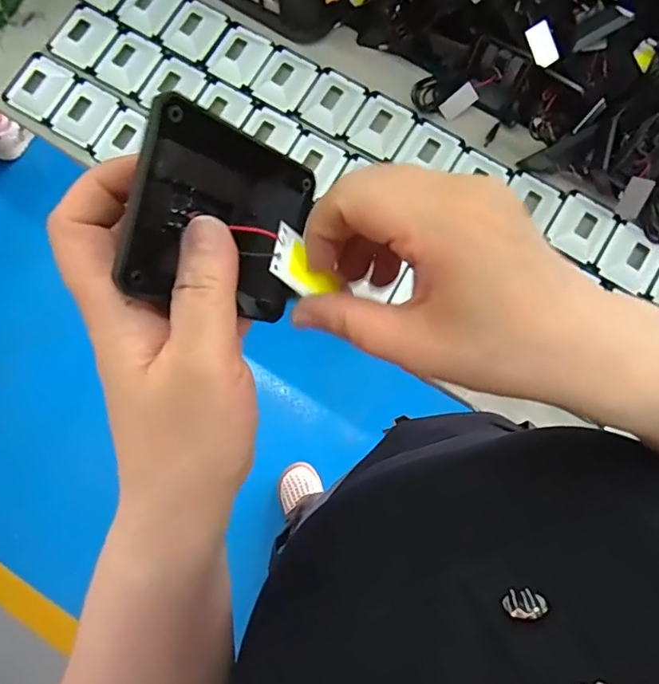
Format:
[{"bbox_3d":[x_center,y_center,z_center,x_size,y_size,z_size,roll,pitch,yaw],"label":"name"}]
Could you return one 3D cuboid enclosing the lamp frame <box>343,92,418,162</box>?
[{"bbox_3d":[0.067,-0.272,0.652,0.067,0.010,0.077,28,80,4],"label":"lamp frame"}]

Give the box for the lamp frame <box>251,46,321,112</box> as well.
[{"bbox_3d":[-0.055,-0.338,0.667,0.066,0.010,0.079,27,80,4],"label":"lamp frame"}]

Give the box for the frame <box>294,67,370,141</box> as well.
[{"bbox_3d":[0.005,-0.305,0.658,0.068,0.009,0.077,31,80,5],"label":"frame"}]

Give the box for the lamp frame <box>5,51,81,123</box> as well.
[{"bbox_3d":[-0.370,-0.326,0.665,0.073,0.010,0.075,32,80,5],"label":"lamp frame"}]

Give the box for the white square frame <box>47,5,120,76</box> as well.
[{"bbox_3d":[-0.316,-0.396,0.675,0.077,0.009,0.085,27,80,4],"label":"white square frame"}]

